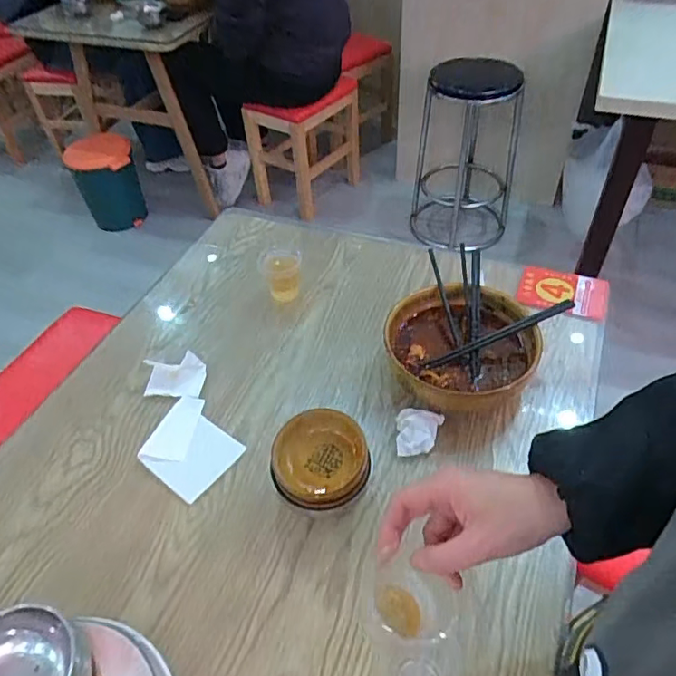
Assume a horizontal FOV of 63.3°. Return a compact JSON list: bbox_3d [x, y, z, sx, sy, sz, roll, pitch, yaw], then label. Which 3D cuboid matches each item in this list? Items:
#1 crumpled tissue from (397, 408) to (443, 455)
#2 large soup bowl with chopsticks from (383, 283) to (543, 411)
[{"bbox_3d":[0.101,0.116,0.677,0.057,0.030,0.056,2,46,6],"label":"crumpled tissue"},{"bbox_3d":[0.166,0.018,0.743,0.194,0.074,0.198,-2,46,2],"label":"large soup bowl with chopsticks"}]

